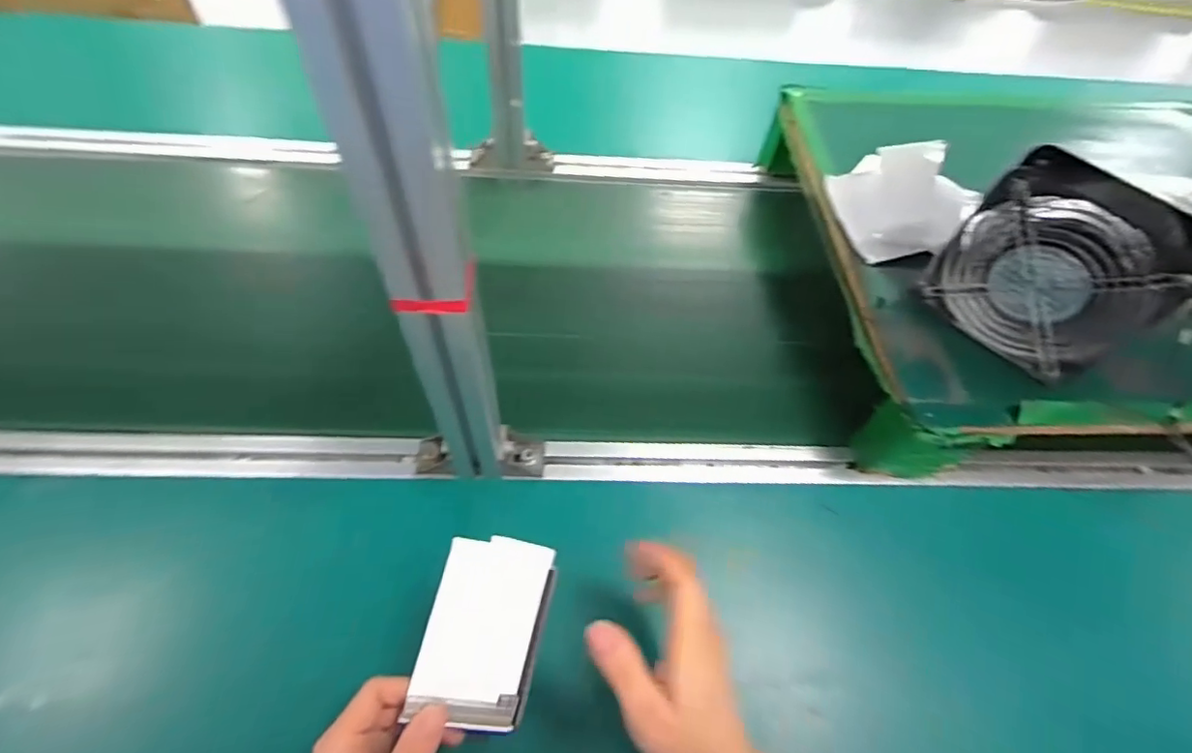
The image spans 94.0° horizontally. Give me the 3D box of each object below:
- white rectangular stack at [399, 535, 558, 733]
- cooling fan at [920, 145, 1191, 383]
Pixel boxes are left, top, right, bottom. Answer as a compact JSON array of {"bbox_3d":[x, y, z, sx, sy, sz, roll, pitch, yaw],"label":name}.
[{"bbox_3d":[-0.073,0.172,0.376,0.079,0.010,0.117,18,77,-22],"label":"white rectangular stack"},{"bbox_3d":[0.381,-0.085,0.468,0.064,0.149,0.154,-34,66,-23],"label":"cooling fan"}]

